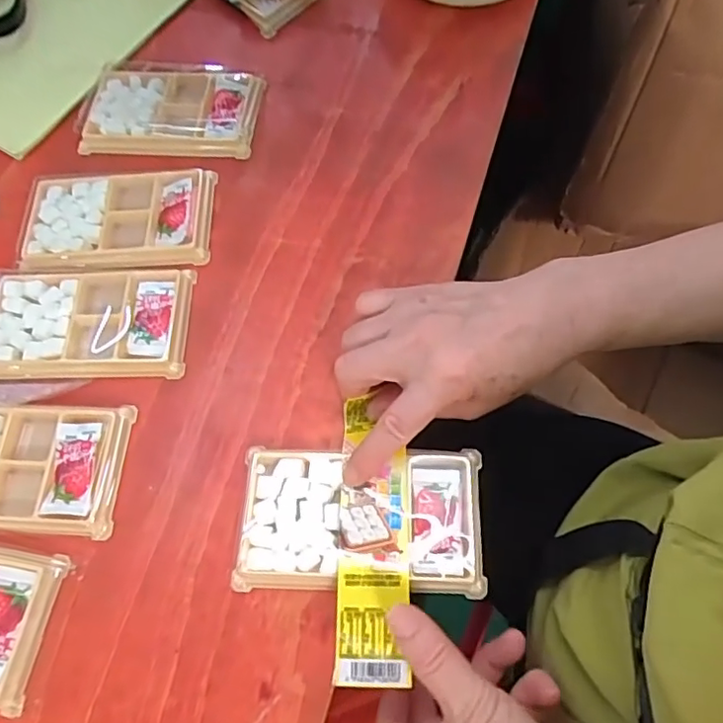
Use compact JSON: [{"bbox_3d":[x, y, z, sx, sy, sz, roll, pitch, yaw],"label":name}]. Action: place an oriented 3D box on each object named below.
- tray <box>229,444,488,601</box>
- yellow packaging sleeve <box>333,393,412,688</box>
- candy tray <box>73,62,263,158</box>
[{"bbox_3d":[-0.001,0.088,0.322,0.135,0.013,0.078,1,68,3],"label":"tray"},{"bbox_3d":[0.007,0.093,0.314,0.037,0.009,0.148,-1,62,2],"label":"yellow packaging sleeve"},{"bbox_3d":[-0.151,-0.203,0.449,0.137,0.014,0.083,5,68,5],"label":"candy tray"}]

